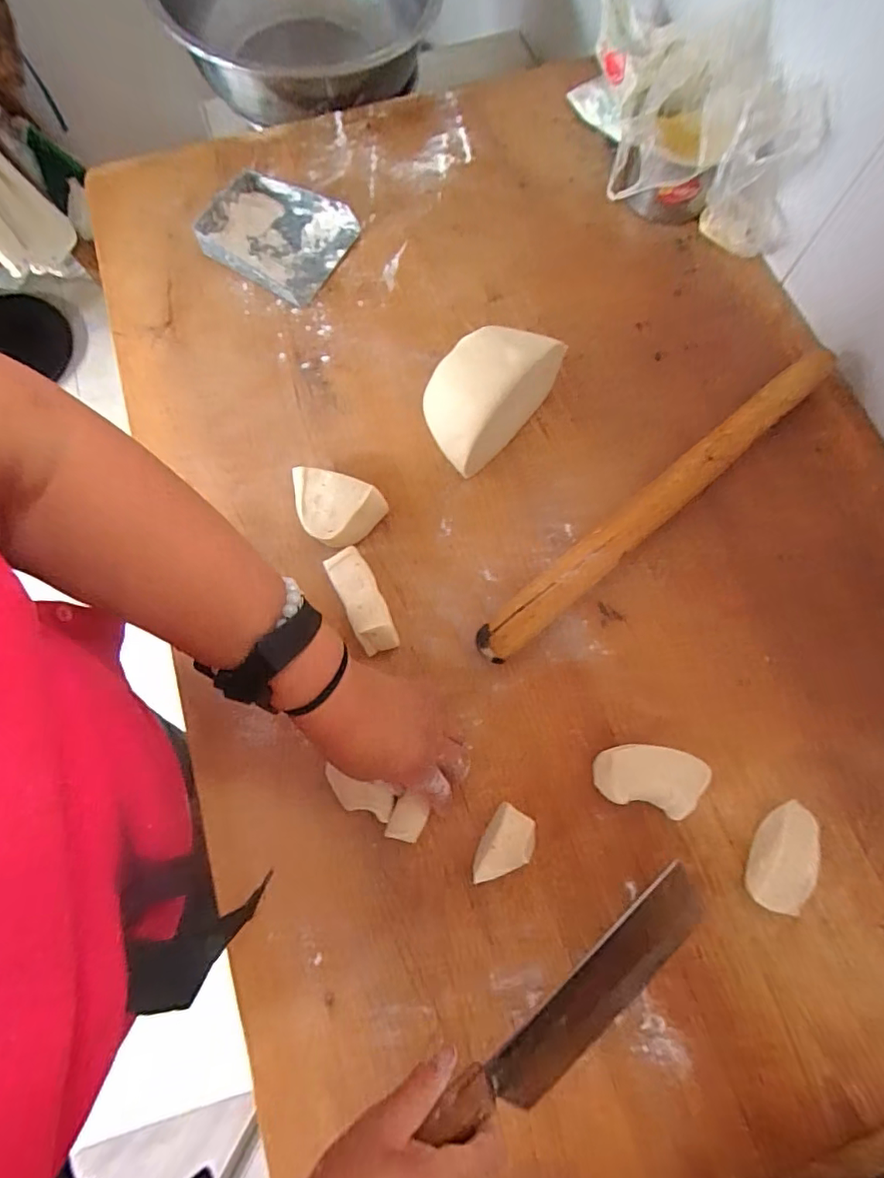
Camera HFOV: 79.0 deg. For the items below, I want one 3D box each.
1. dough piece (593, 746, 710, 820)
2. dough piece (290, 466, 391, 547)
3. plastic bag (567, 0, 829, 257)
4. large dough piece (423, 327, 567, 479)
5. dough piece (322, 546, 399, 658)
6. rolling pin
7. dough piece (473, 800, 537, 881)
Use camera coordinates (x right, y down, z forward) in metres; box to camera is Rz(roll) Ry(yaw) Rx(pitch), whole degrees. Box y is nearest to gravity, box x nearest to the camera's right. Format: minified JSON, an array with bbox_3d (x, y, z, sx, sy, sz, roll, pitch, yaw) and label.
[{"bbox_3d":[0.172,0.157,0.445,0.086,0.039,0.053,15,73,4],"label":"dough piece"},{"bbox_3d":[-0.108,-0.078,0.519,0.092,0.039,0.062,24,74,6],"label":"dough piece"},{"bbox_3d":[0.277,-0.541,0.610,0.161,0.145,0.300,-11,74,-4],"label":"plastic bag"},{"bbox_3d":[0.043,-0.200,0.539,0.098,0.072,0.154,39,76,10],"label":"large dough piece"},{"bbox_3d":[-0.074,0.010,0.489,0.034,0.043,0.102,-26,75,-8],"label":"dough piece"},{"bbox_3d":[0.219,-0.090,0.522,0.482,0.040,0.048,-39,78,-12],"label":"rolling pin"},{"bbox_3d":[0.051,0.211,0.437,0.039,0.025,0.061,31,75,8],"label":"dough piece"}]

